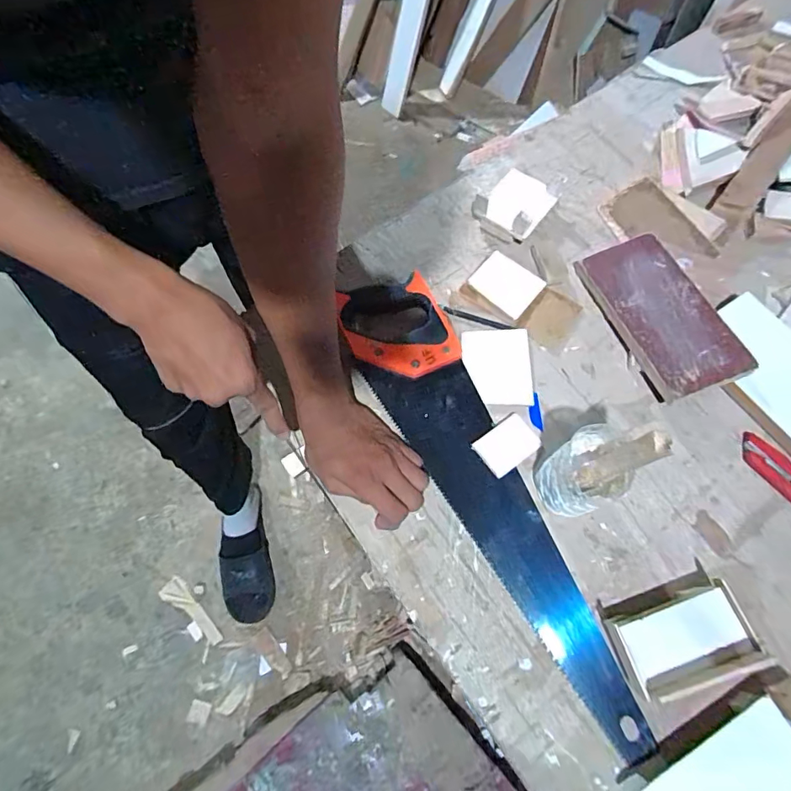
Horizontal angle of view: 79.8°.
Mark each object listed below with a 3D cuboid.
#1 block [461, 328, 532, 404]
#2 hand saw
[{"bbox_3d":[0.113,-0.034,0.522,0.074,0.011,0.087,0,65,0],"label":"block"},{"bbox_3d":[0.077,0.086,0.471,0.105,0.031,0.500,-22,68,-10],"label":"hand saw"}]

